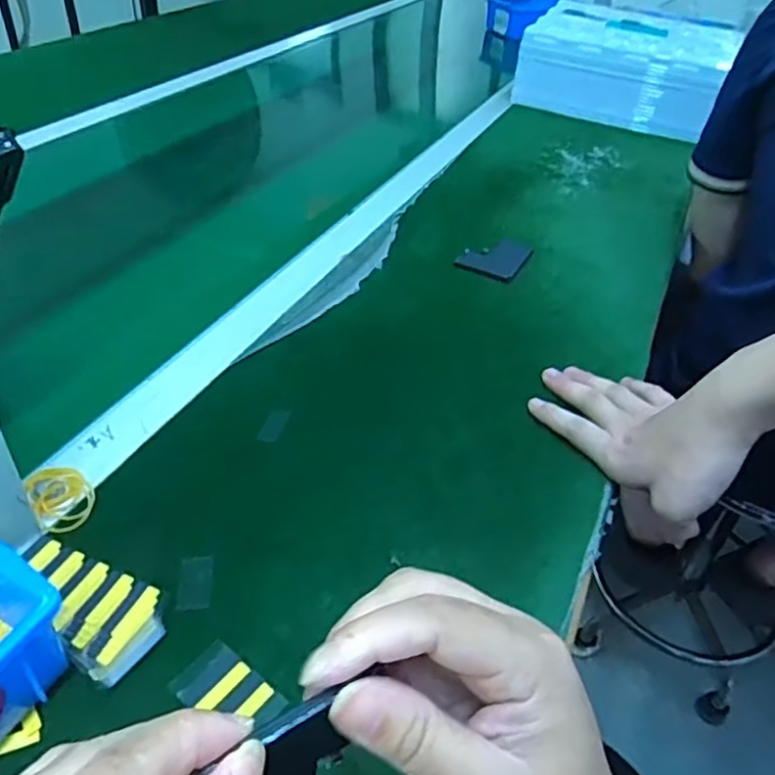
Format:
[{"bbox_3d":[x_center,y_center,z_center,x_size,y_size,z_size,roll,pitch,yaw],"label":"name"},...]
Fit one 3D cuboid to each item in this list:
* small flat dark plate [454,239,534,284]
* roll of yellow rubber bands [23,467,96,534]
[{"bbox_3d":[0.108,-0.133,0.665,0.059,0.009,0.072,22,43,18],"label":"small flat dark plate"},{"bbox_3d":[-0.198,0.067,0.403,0.034,0.008,0.051,-25,49,-32],"label":"roll of yellow rubber bands"}]

